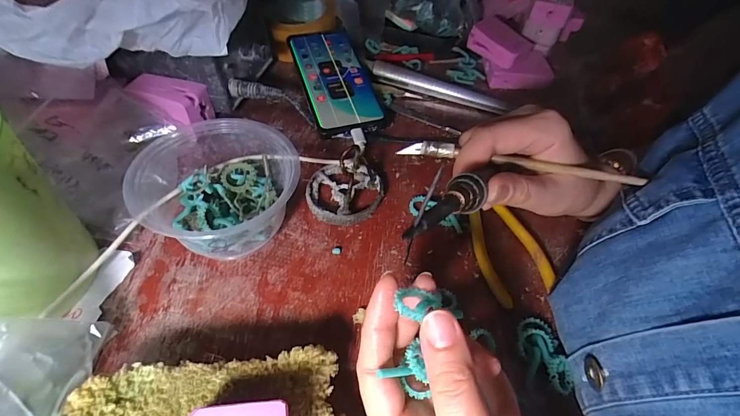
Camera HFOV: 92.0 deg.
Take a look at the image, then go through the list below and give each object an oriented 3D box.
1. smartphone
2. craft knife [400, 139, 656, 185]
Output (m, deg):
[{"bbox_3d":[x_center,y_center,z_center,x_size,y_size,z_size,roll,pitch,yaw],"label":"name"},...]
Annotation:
[{"bbox_3d":[-0.041,-0.148,0.398,0.075,0.008,0.159,-13,62,-15],"label":"smartphone"},{"bbox_3d":[0.095,-0.032,0.240,0.157,0.014,0.005,11,51,15],"label":"craft knife"}]

